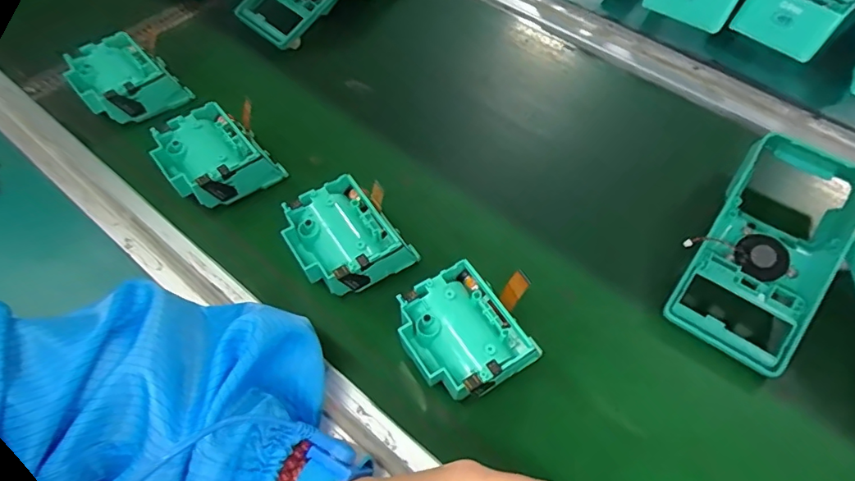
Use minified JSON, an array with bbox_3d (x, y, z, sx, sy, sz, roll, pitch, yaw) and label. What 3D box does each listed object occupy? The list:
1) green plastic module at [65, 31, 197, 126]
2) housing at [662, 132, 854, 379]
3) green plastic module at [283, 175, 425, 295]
[{"bbox_3d":[-0.278,-0.148,0.471,0.079,0.036,0.083,-36,64,-20],"label":"green plastic module"},{"bbox_3d":[0.249,-0.002,0.377,0.092,0.056,0.191,33,64,20],"label":"housing"},{"bbox_3d":[-0.059,0.000,0.373,0.073,0.051,0.073,-31,62,-17],"label":"green plastic module"}]

